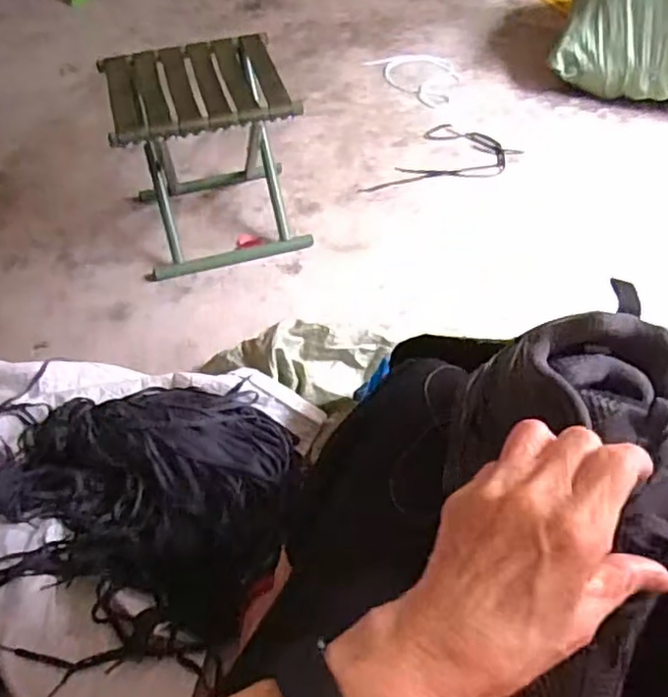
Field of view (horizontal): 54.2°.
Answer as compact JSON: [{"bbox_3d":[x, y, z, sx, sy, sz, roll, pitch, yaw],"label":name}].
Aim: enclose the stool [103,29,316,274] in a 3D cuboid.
[{"bbox_3d":[-0.230,-0.357,1.200,0.287,0.298,0.282,-16,52,-11],"label":"stool"}]

